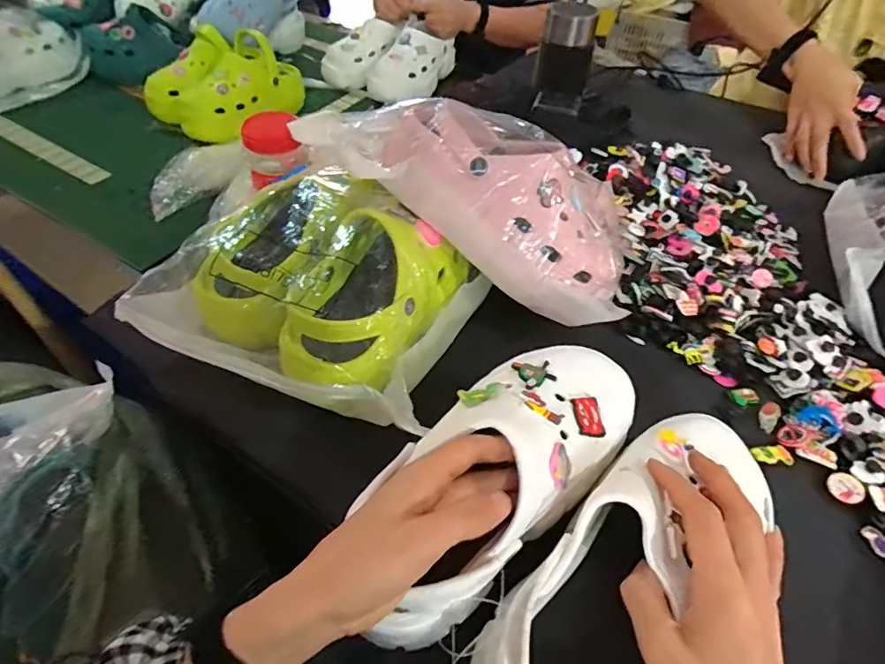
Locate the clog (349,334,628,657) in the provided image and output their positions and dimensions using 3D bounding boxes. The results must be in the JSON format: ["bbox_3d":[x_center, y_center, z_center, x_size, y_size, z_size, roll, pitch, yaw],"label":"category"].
[{"bbox_3d":[0.035,0.091,0.337,0.108,0.073,0.234,32,67,23],"label":"clog"}]

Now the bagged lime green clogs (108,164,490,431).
[{"bbox_3d":[-0.118,-0.053,0.476,0.276,0.096,0.214,18,50,13],"label":"bagged lime green clogs"}]

